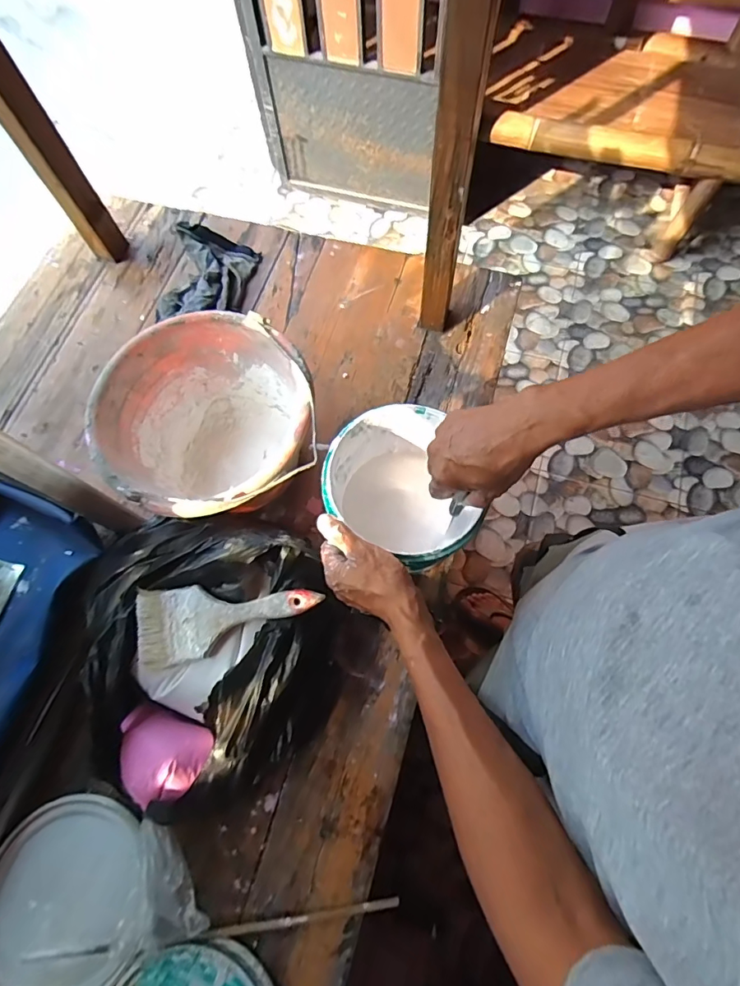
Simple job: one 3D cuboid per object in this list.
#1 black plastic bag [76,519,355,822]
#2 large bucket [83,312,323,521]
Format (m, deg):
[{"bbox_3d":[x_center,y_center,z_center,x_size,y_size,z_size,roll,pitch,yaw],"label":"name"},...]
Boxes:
[{"bbox_3d":[-0.192,0.167,0.503,0.298,0.130,0.306,33,75,12],"label":"black plastic bag"},{"bbox_3d":[-0.180,-0.069,0.579,0.243,0.166,0.241,-1,70,2],"label":"large bucket"}]

